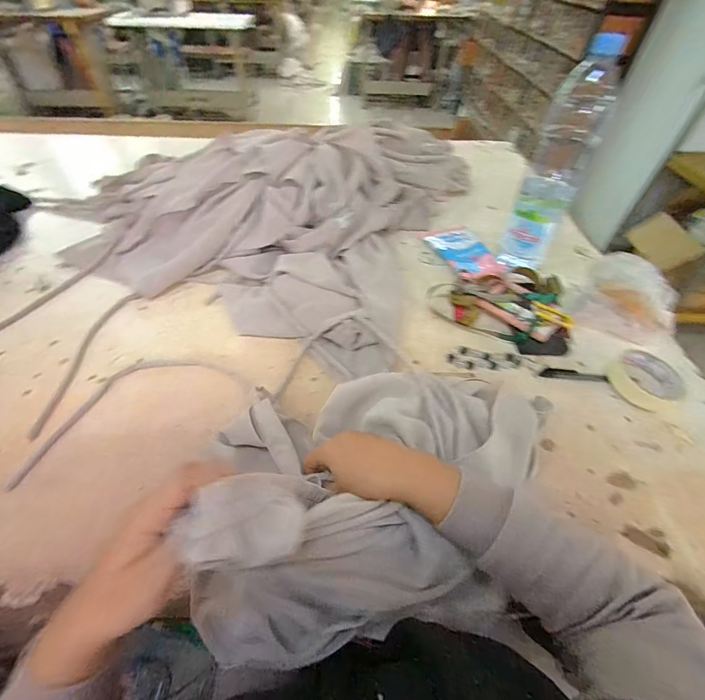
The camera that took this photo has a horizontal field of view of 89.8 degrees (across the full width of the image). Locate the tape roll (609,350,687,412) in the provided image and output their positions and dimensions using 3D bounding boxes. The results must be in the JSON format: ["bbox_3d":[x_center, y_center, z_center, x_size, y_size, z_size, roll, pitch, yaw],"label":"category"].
[{"bbox_3d":[0.414,0.043,0.496,0.088,0.025,0.089,1,51,-1],"label":"tape roll"}]

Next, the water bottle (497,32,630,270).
[{"bbox_3d":[0.321,-0.274,0.572,0.084,0.321,0.101,22,54,16],"label":"water bottle"}]

